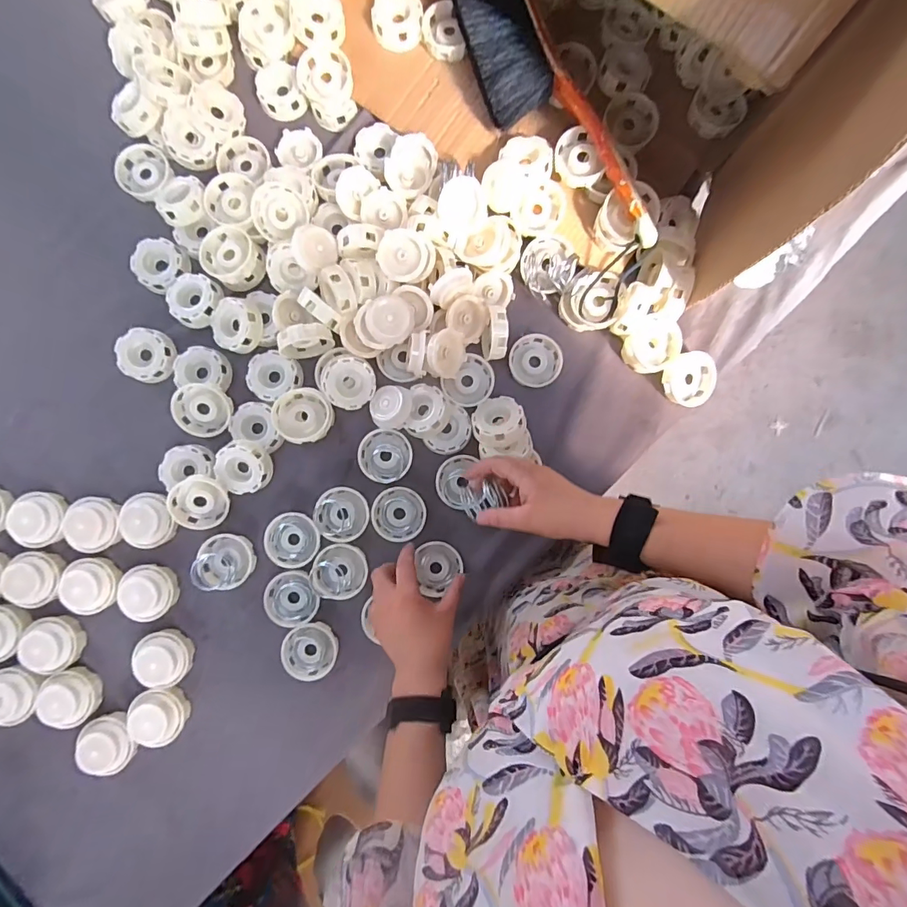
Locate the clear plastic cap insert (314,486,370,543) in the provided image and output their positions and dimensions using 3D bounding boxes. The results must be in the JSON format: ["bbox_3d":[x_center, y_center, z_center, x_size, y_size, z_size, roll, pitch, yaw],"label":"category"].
[{"bbox_3d":[-0.129,0.072,0.528,0.060,0.019,0.061,0,91,3],"label":"clear plastic cap insert"}]

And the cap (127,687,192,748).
[{"bbox_3d":[-0.329,0.293,0.506,0.047,0.032,0.059,-42,89,3],"label":"cap"}]

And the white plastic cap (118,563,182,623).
[{"bbox_3d":[-0.346,0.157,0.510,0.052,0.032,0.059,-7,91,3],"label":"white plastic cap"}]

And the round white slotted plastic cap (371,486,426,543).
[{"bbox_3d":[-0.063,0.072,0.530,0.061,0.011,0.062,0,91,3],"label":"round white slotted plastic cap"}]

